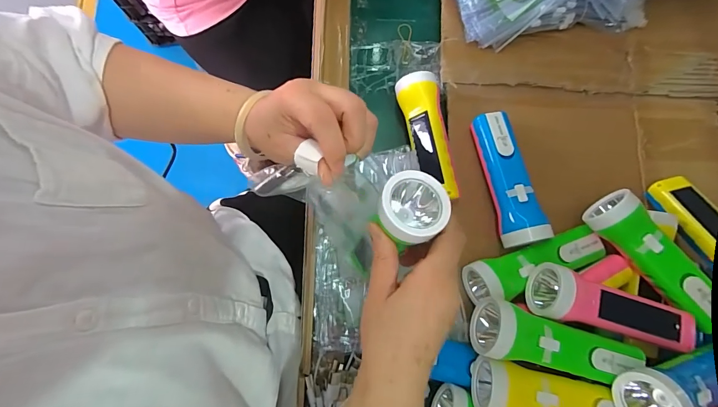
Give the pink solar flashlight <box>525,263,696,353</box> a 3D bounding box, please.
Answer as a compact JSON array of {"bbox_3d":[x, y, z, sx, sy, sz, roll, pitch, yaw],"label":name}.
[{"bbox_3d":[0.252,0.110,0.359,0.165,0.051,0.050,19,79,3],"label":"pink solar flashlight"}]

